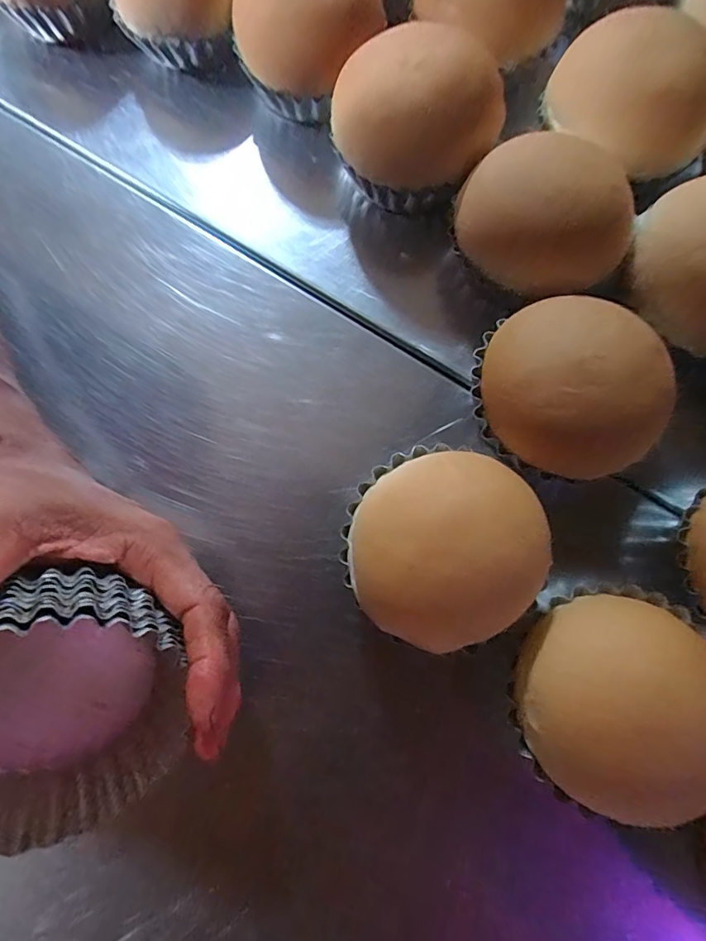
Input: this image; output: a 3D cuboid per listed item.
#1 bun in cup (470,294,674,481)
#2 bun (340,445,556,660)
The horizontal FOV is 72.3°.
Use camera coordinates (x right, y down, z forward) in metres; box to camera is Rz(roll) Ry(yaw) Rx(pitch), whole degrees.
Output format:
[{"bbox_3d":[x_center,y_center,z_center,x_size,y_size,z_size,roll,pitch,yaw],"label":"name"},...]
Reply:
[{"bbox_3d":[0.105,-0.040,0.247,0.084,0.069,0.084,18,77,6],"label":"bun in cup"},{"bbox_3d":[0.037,0.037,0.234,0.083,0.074,0.090,0,76,1],"label":"bun"}]

